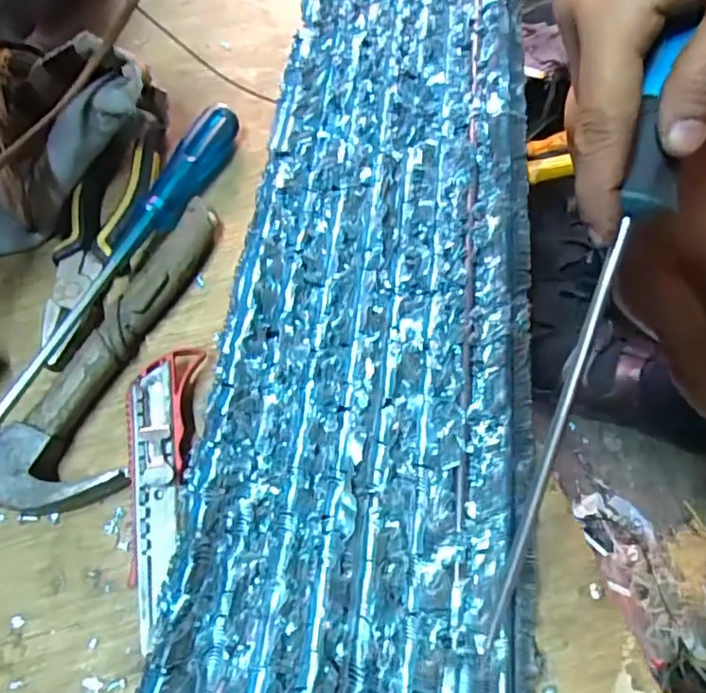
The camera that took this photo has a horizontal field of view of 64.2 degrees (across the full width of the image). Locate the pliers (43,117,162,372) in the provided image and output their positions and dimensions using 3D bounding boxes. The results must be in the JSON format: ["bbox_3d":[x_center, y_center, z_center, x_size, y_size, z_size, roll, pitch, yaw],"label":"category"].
[{"bbox_3d":[-0.155,-0.067,0.346,0.046,0.020,0.164,5,64,4],"label":"pliers"}]

